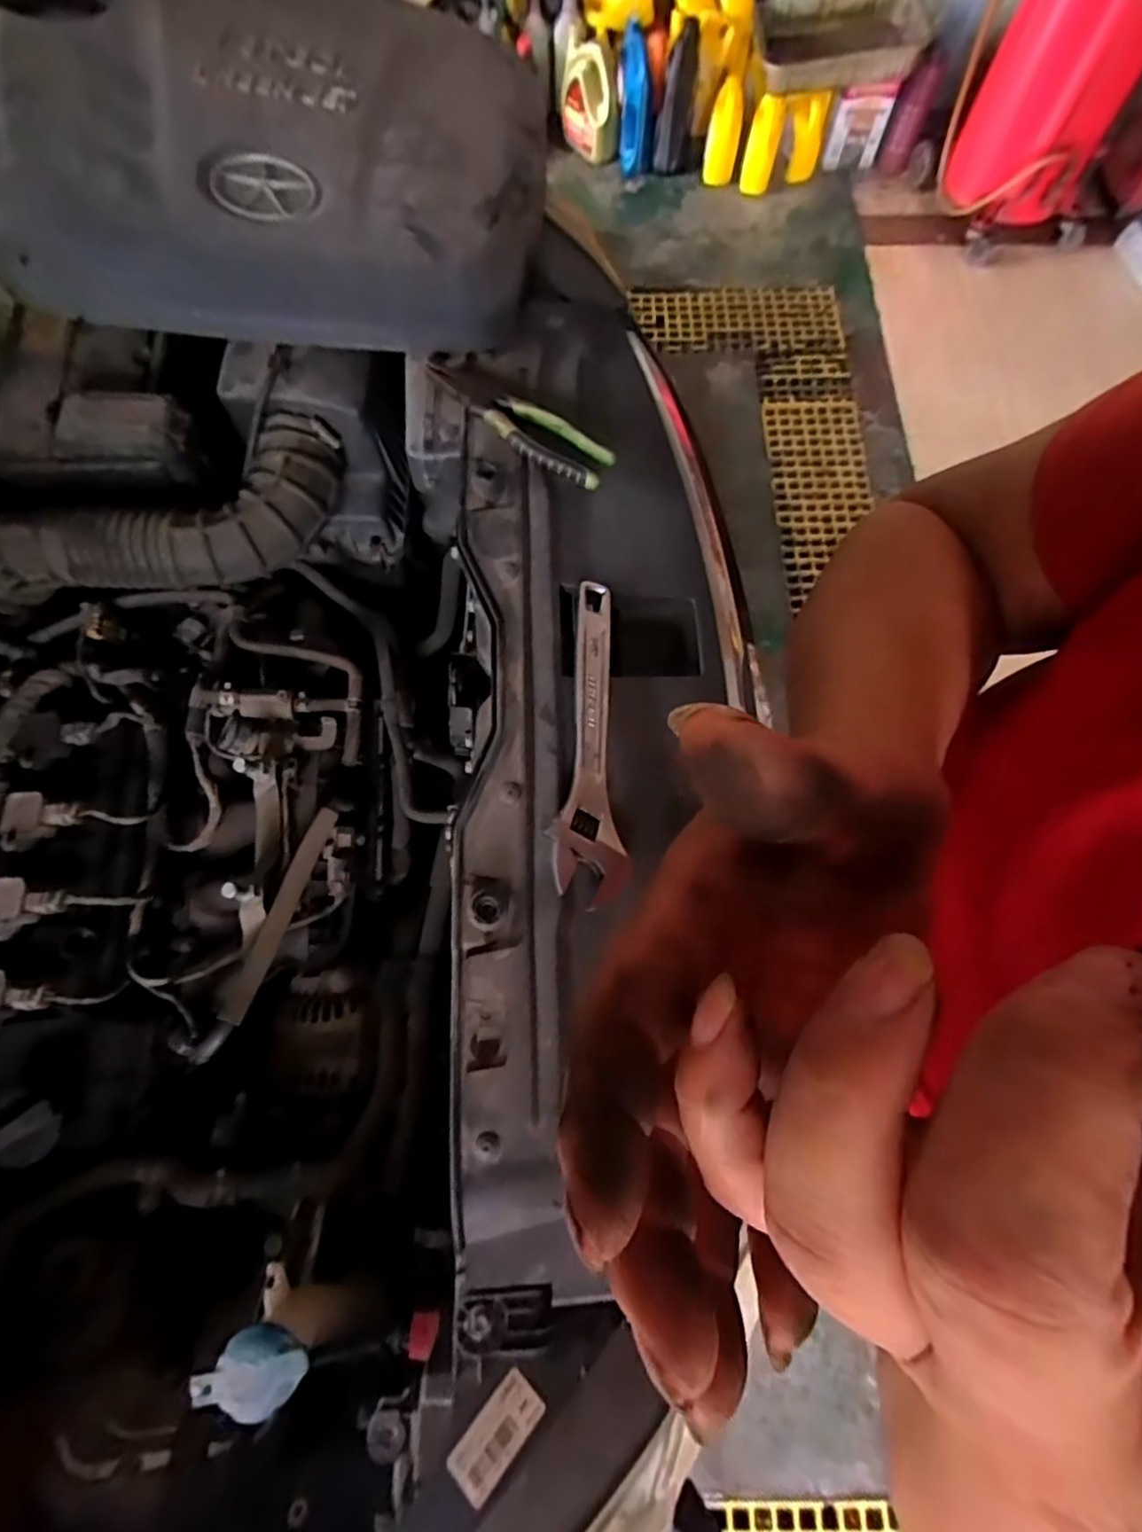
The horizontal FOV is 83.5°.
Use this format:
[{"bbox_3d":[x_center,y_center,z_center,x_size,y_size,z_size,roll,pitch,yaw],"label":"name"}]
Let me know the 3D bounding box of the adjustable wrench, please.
[{"bbox_3d":[0.011,-0.033,0.538,0.059,0.026,0.286,-2,71,-2],"label":"adjustable wrench"}]

